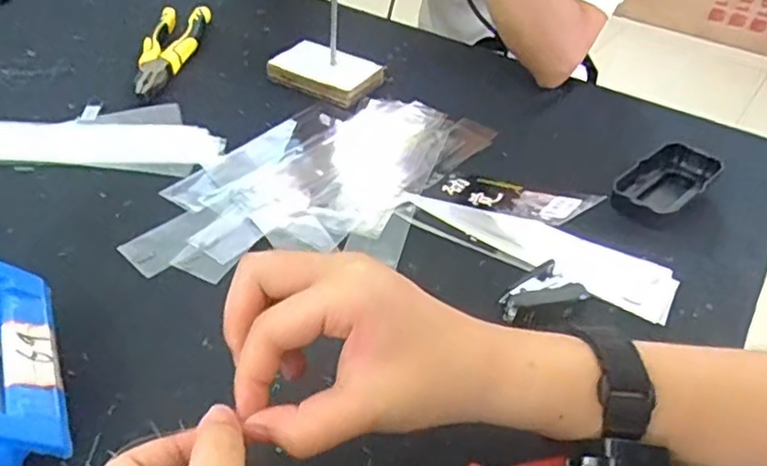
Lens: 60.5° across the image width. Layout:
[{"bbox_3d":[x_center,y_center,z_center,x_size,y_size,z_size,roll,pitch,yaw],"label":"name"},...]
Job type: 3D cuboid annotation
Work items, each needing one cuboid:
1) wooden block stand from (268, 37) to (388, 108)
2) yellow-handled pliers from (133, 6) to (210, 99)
[{"bbox_3d":[-0.063,-0.166,0.666,0.109,0.022,0.069,24,44,21],"label":"wooden block stand"},{"bbox_3d":[-0.220,-0.191,0.676,0.052,0.015,0.187,2,40,-4],"label":"yellow-handled pliers"}]

